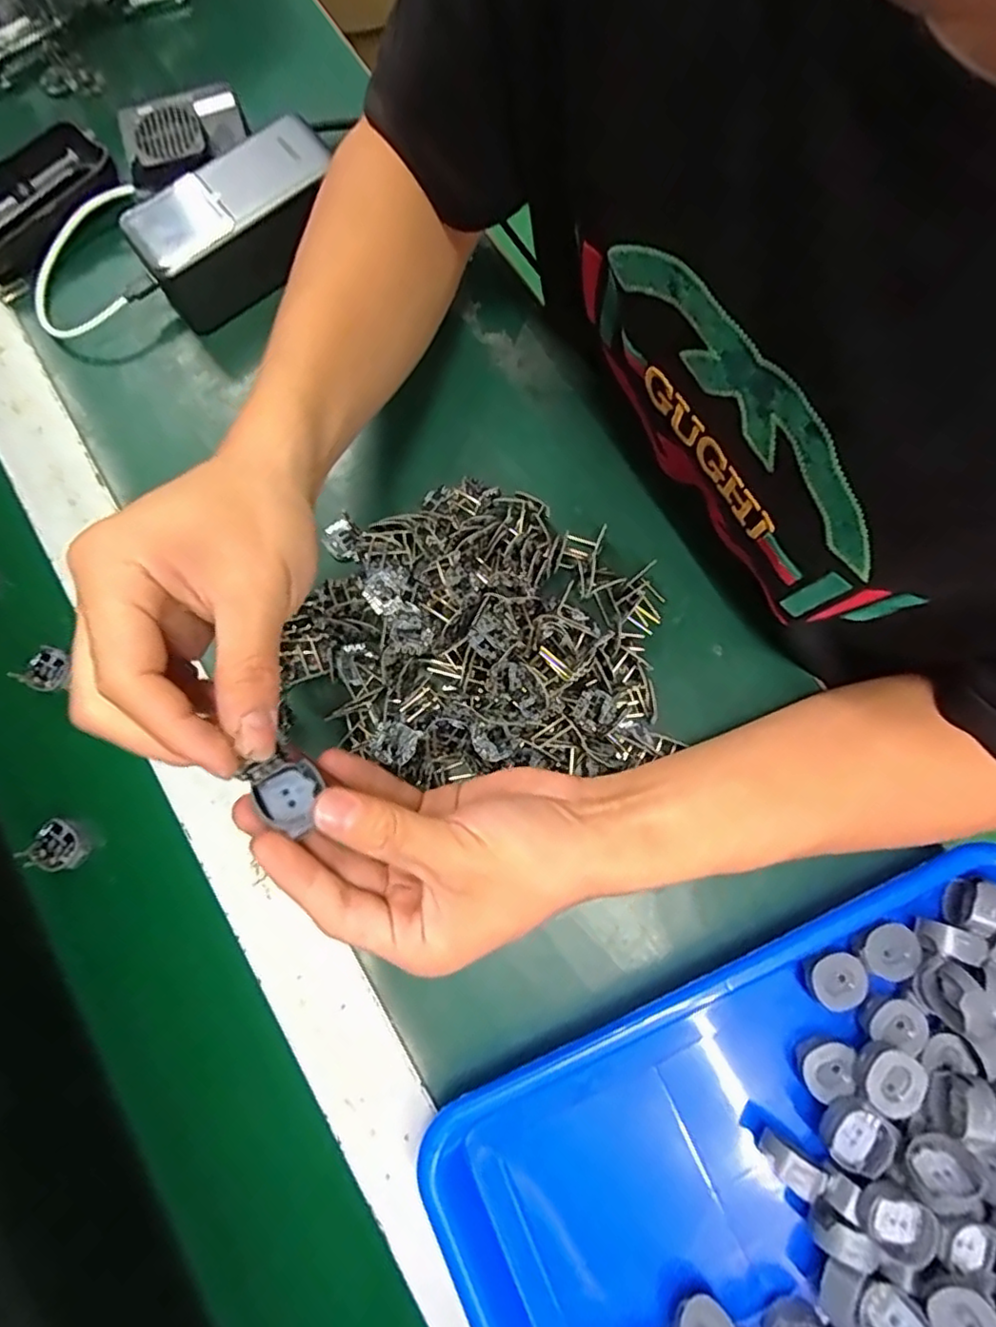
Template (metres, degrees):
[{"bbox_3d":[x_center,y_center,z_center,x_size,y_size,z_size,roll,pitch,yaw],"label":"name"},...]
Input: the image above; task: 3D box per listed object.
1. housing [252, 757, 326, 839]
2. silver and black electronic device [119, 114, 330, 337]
[{"bbox_3d":[-0.077,0.050,0.236,0.023,0.013,0.025,-38,77,-9],"label":"housing"},{"bbox_3d":[-0.164,-0.277,0.397,0.126,0.059,0.052,-44,80,-8],"label":"silver and black electronic device"}]

